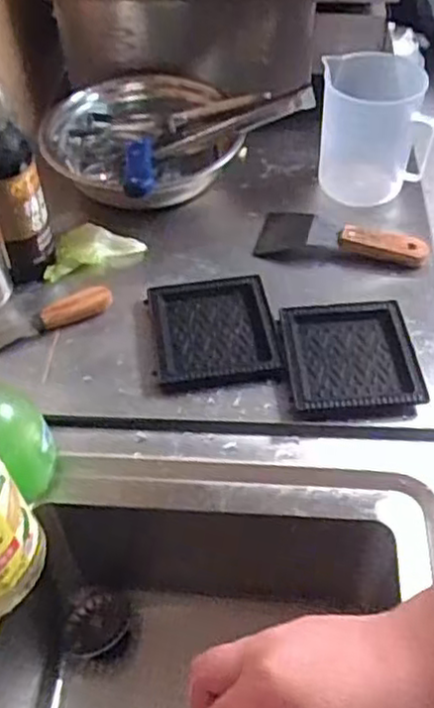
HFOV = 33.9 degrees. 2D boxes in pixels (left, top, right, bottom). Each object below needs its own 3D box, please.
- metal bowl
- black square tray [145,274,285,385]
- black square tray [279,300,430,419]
[{"bbox_3d":[-0.095,-0.261,0.914,0.236,0.093,0.247,-1,49,1],"label":"metal bowl"},{"bbox_3d":[-0.004,-0.029,0.754,0.131,0.014,0.140,-8,49,-5],"label":"black square tray"},{"bbox_3d":[0.138,0.005,0.723,0.133,0.016,0.148,-1,49,0],"label":"black square tray"}]

